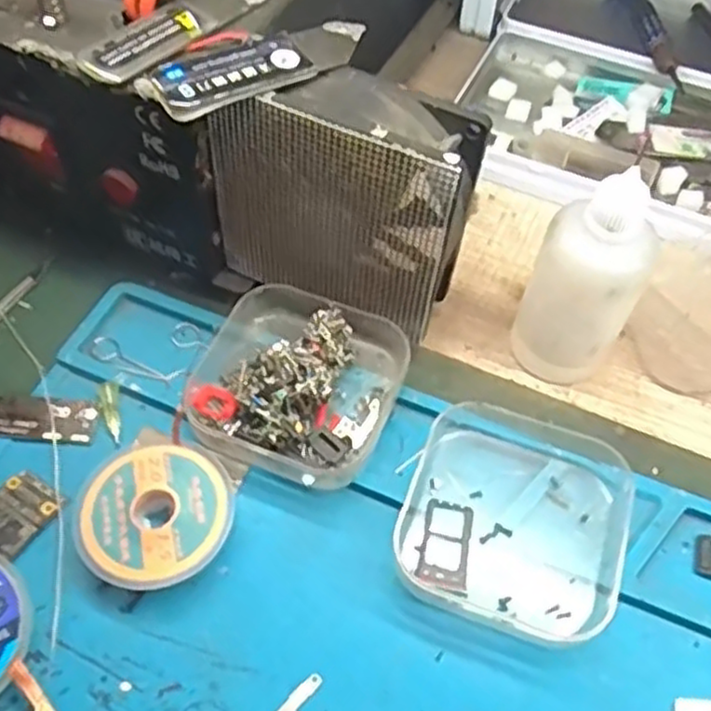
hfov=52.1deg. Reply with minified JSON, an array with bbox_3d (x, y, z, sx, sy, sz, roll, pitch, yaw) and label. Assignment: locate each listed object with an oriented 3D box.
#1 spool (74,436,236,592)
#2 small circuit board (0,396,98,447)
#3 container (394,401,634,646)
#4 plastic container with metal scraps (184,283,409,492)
[{"bbox_3d":[-0.059,0.048,0.218,0.044,0.015,0.043,1,55,-1],"label":"spool"},{"bbox_3d":[-0.107,0.021,0.240,0.042,0.005,0.015,3,55,1],"label":"small circuit board"},{"bbox_3d":[0.049,0.049,0.220,0.065,0.018,0.061,16,56,9],"label":"container"},{"bbox_3d":[-0.019,0.007,0.242,0.062,0.024,0.062,18,57,11],"label":"plastic container with metal scraps"}]

